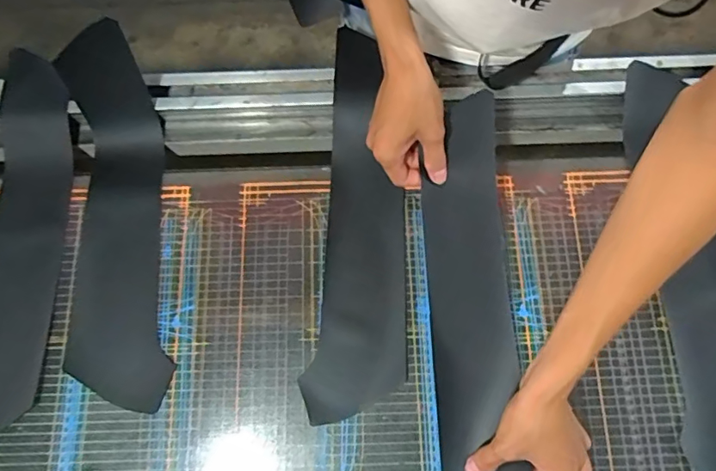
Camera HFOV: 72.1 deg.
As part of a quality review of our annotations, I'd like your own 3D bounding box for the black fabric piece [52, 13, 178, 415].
[{"bbox_3d":[-0.275,-0.011,0.559,0.087,0.093,0.407,-1,91,0],"label":"black fabric piece"}]

